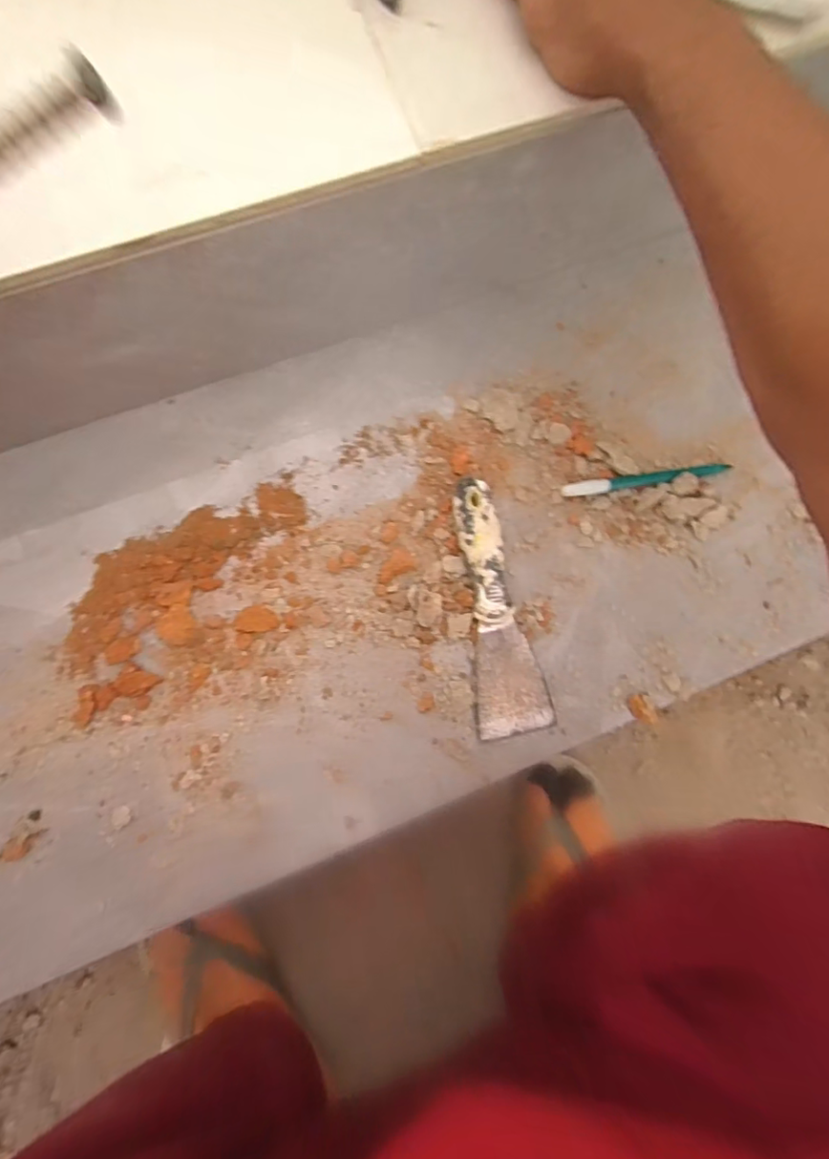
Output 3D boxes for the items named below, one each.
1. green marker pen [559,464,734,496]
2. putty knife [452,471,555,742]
[{"bbox_3d":[0.187,-0.081,0.428,0.142,0.012,0.012,-9,83,-5],"label":"green marker pen"},{"bbox_3d":[0.067,0.021,0.401,0.057,0.026,0.189,-6,82,-5],"label":"putty knife"}]

